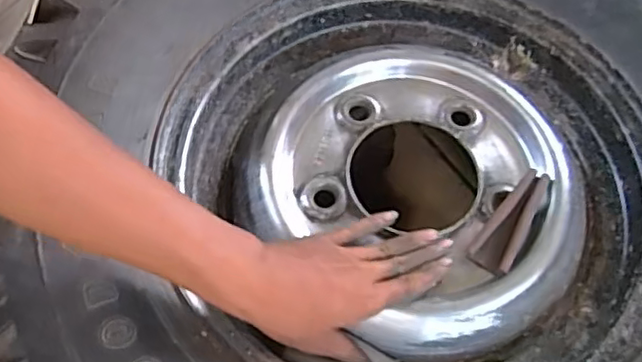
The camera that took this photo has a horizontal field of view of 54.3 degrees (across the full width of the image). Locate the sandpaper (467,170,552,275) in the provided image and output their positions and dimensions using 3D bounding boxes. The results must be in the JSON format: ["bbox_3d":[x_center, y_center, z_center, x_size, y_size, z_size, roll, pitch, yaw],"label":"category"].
[{"bbox_3d":[0.162,0.032,0.537,0.034,0.014,0.100,29,63,13],"label":"sandpaper"}]

